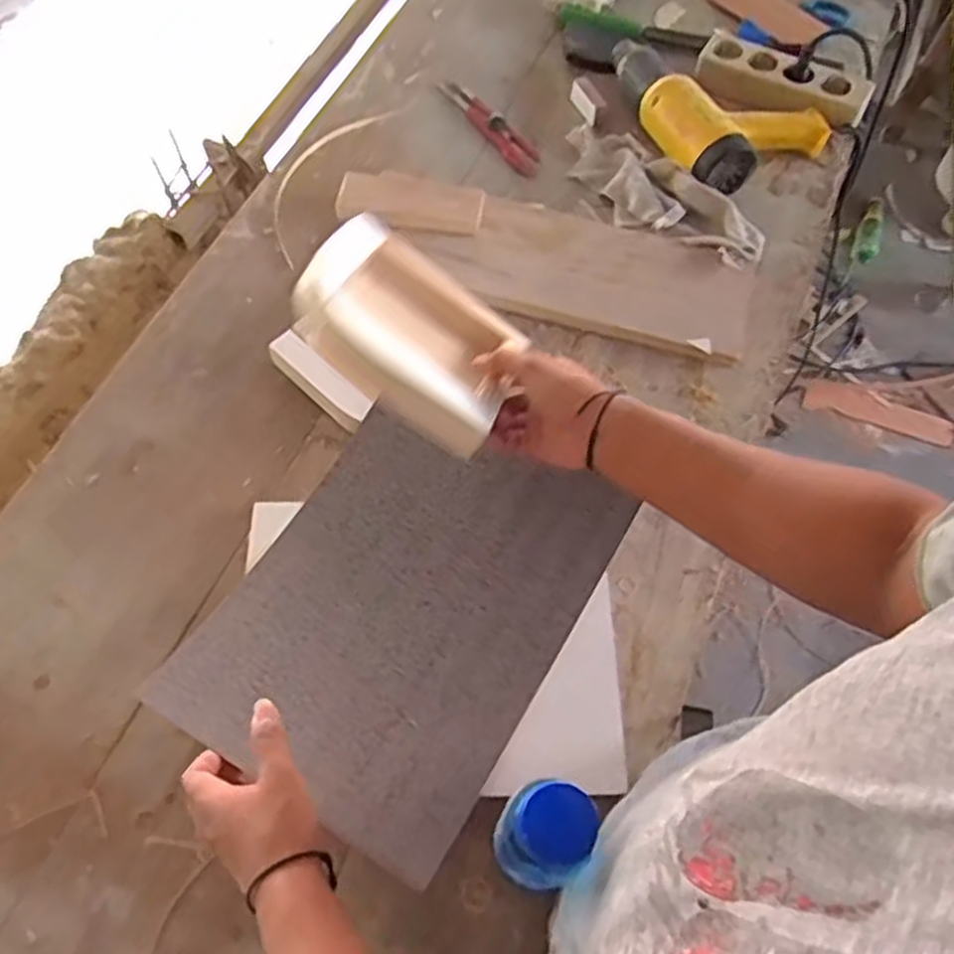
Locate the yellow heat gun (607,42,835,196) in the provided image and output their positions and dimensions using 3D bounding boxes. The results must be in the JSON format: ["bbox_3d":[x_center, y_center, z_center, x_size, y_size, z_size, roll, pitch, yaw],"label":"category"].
[{"bbox_3d":[0.251,-0.396,0.888,0.263,0.062,0.163,26,65,10],"label":"yellow heat gun"}]

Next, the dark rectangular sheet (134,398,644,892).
[{"bbox_3d":[-0.059,0.102,0.643,0.249,0.035,0.325,29,65,12],"label":"dark rectangular sheet"}]

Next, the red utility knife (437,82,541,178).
[{"bbox_3d":[0.012,-0.413,0.924,0.033,0.019,0.177,-33,69,-17],"label":"red utility knife"}]

